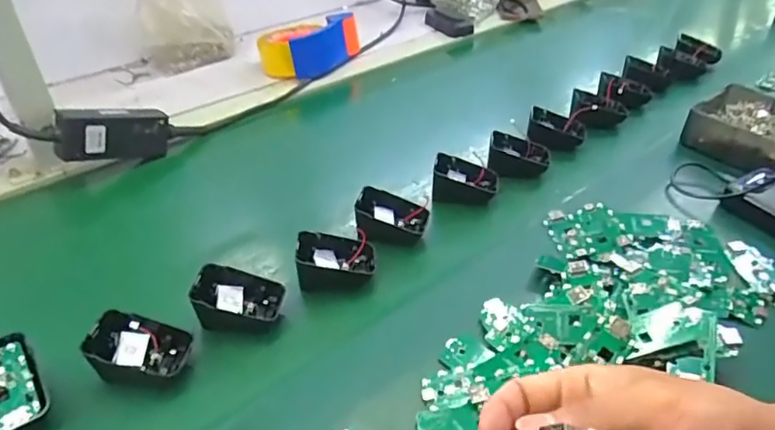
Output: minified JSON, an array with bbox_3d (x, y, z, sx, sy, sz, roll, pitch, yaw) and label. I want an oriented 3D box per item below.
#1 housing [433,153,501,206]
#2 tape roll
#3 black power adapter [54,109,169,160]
[{"bbox_3d":[0.081,-0.035,0.578,0.069,0.042,0.042,1,37,2],"label":"housing"},{"bbox_3d":[-0.122,-0.260,0.860,0.143,0.071,0.103,-31,47,-33],"label":"tape roll"},{"bbox_3d":[-0.305,-0.090,0.620,0.113,0.050,0.027,-9,32,-43],"label":"black power adapter"}]

